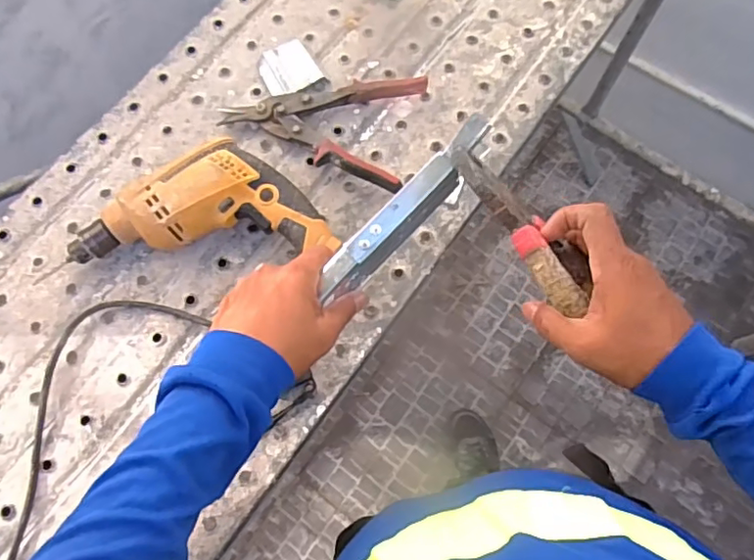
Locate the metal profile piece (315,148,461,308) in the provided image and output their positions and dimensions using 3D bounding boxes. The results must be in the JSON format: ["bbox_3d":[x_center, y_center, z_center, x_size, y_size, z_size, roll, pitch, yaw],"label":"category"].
[{"bbox_3d":[0.010,-0.039,0.438,0.136,0.037,0.023,-46,76,2],"label":"metal profile piece"}]

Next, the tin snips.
[{"bbox_3d":[-0.066,-0.183,0.645,0.217,0.032,0.142,14,71,5],"label":"tin snips"}]

